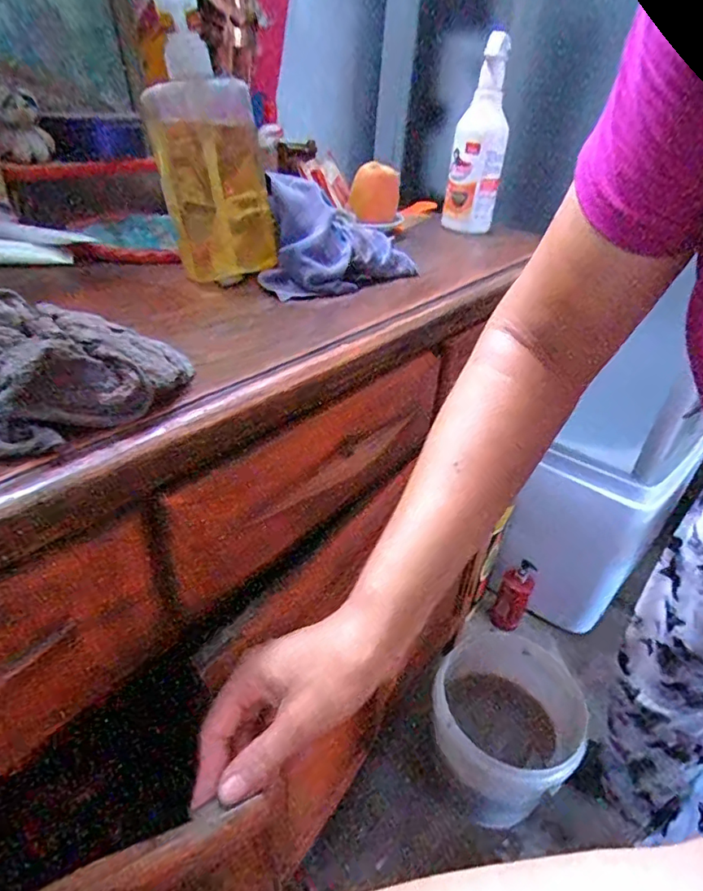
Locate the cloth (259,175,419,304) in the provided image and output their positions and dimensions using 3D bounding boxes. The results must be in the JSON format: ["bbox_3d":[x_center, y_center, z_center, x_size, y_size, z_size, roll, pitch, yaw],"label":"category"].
[{"bbox_3d":[-0.019,-0.208,0.531,0.161,0.079,0.085,-20,43,-31],"label":"cloth"}]

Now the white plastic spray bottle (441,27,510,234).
[{"bbox_3d":[0.173,-0.402,0.715,0.070,0.214,0.064,12,36,8],"label":"white plastic spray bottle"}]

